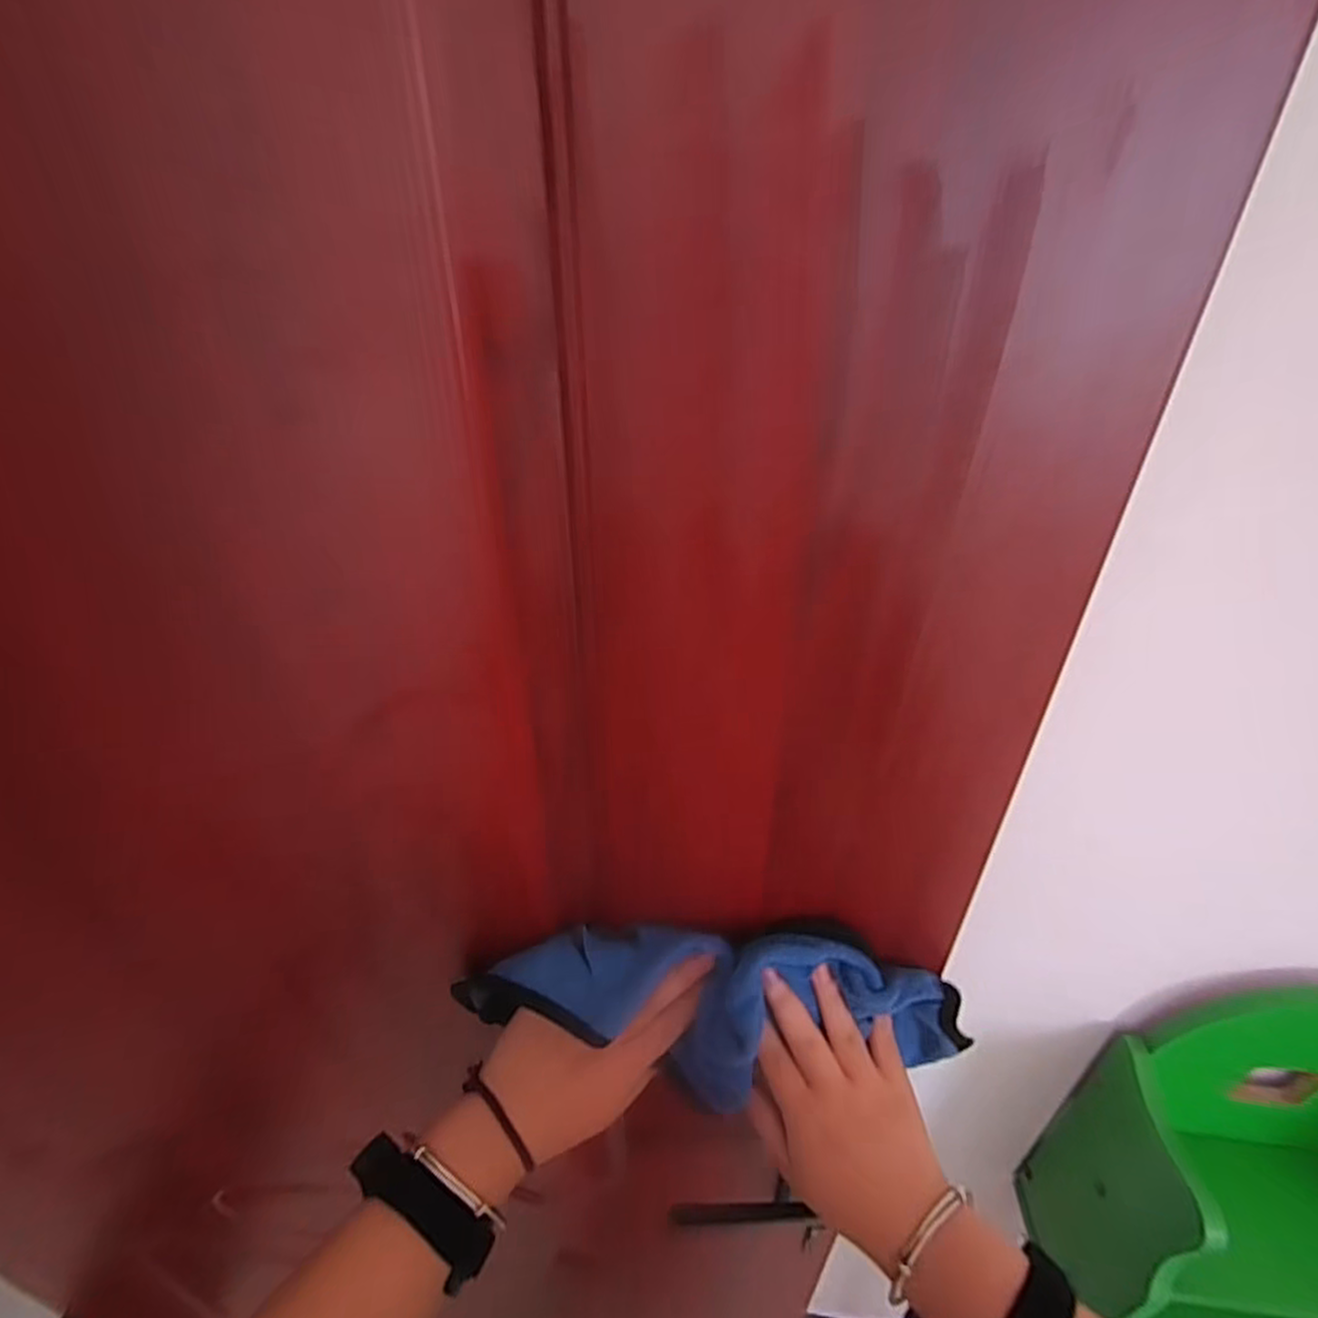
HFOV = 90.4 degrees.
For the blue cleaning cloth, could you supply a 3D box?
[{"bbox_3d":[0.027,0.194,0.354,0.271,0.093,0.051,4,34,0],"label":"blue cleaning cloth"}]

